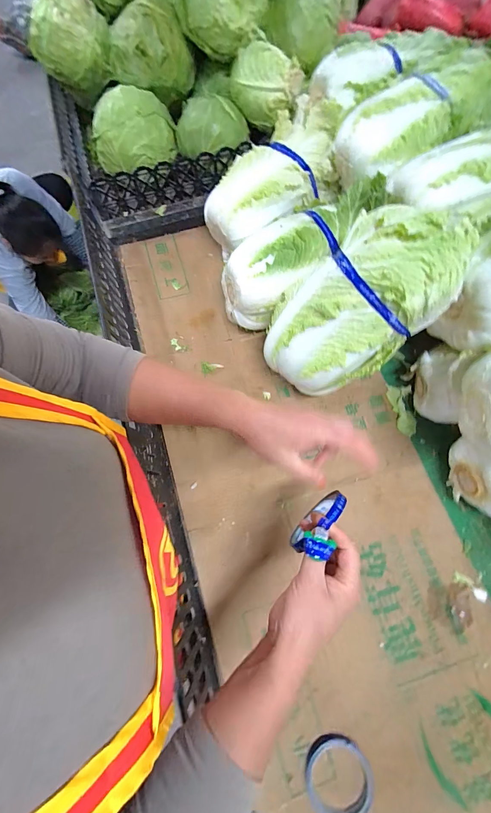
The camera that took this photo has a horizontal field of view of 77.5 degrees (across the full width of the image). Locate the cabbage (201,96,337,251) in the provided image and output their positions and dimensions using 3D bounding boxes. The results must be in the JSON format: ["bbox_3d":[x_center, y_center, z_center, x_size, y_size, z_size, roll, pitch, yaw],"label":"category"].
[{"bbox_3d":[0.054,-0.429,0.584,0.260,0.117,0.155,-41,76,-10],"label":"cabbage"}]

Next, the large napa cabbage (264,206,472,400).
[{"bbox_3d":[0.173,-0.149,0.468,0.184,0.292,0.150,37,36,-4],"label":"large napa cabbage"}]

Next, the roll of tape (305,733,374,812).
[{"bbox_3d":[0.127,0.502,0.412,0.085,0.015,0.090,13,72,4],"label":"roll of tape"}]

